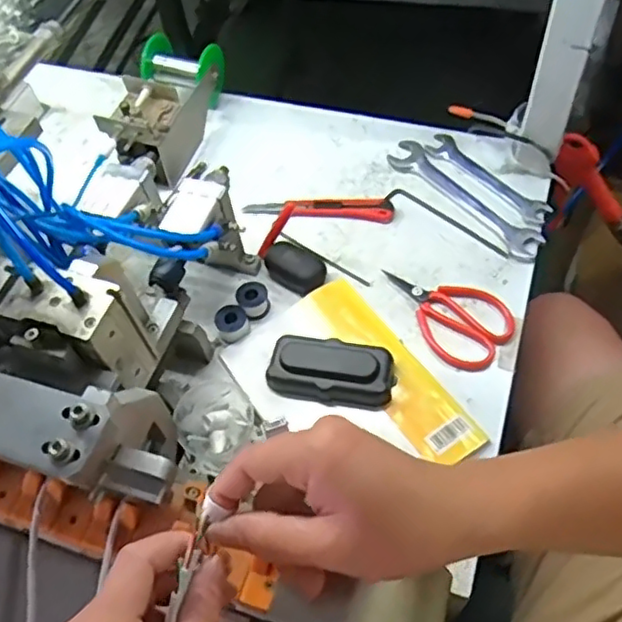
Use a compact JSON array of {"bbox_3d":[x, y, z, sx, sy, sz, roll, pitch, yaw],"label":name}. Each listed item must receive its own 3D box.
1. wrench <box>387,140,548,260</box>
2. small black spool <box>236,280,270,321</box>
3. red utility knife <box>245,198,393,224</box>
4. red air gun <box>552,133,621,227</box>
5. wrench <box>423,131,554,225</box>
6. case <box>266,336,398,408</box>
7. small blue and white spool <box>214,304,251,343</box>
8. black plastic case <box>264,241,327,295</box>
[{"bbox_3d":[0.156,-0.118,0.664,0.039,0.006,0.197,-34,61,-17],"label":"wrench"},{"bbox_3d":[-0.054,-0.011,0.599,0.028,0.025,0.025,-15,57,-6],"label":"small black spool"},{"bbox_3d":[0.009,-0.108,0.671,0.154,0.015,0.030,3,57,6],"label":"red utility knife"},{"bbox_3d":[0.318,-0.150,0.736,0.057,0.132,0.023,-11,44,47],"label":"red air gun"},{"bbox_3d":[0.187,-0.144,0.679,0.027,0.006,0.158,-35,61,-17],"label":"wrench"},{"bbox_3d":[0.018,0.054,0.554,0.105,0.031,0.050,7,57,9],"label":"case"},{"bbox_3d":[-0.073,0.010,0.591,0.029,0.025,0.025,-19,57,-8],"label":"small blue and white spool"},{"bbox_3d":[-0.018,-0.043,0.621,0.064,0.027,0.035,34,65,23],"label":"black plastic case"}]

